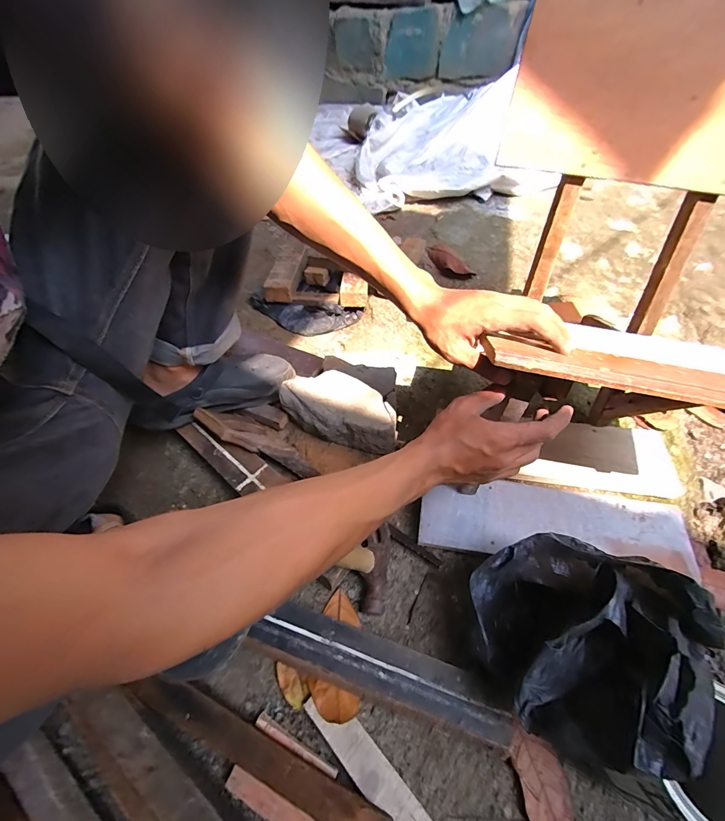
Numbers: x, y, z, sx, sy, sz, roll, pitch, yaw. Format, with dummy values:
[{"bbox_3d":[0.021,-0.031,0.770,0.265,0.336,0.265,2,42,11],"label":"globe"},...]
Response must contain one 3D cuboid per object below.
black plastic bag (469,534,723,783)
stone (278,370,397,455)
[{"bbox_3d":[0.203,0.224,0.367,0.175,0.176,0.177,32,62,25],"label":"black plastic bag"},{"bbox_3d":[-0.030,-0.005,0.607,0.209,0.079,0.118,21,58,20],"label":"stone"}]

